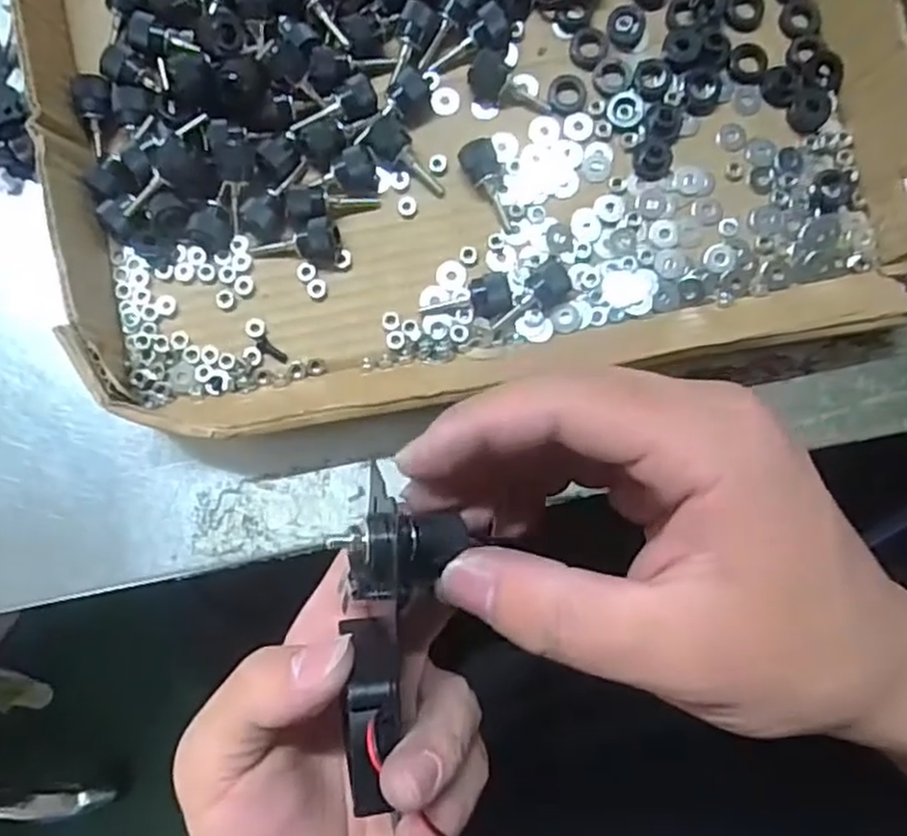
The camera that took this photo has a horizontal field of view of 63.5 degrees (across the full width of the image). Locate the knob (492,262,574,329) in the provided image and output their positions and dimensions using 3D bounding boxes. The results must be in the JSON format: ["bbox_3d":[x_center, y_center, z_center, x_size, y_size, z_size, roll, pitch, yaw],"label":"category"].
[{"bbox_3d":[0.030,-0.046,0.284,0.033,0.013,0.014,-36,91,20],"label":"knob"}]

